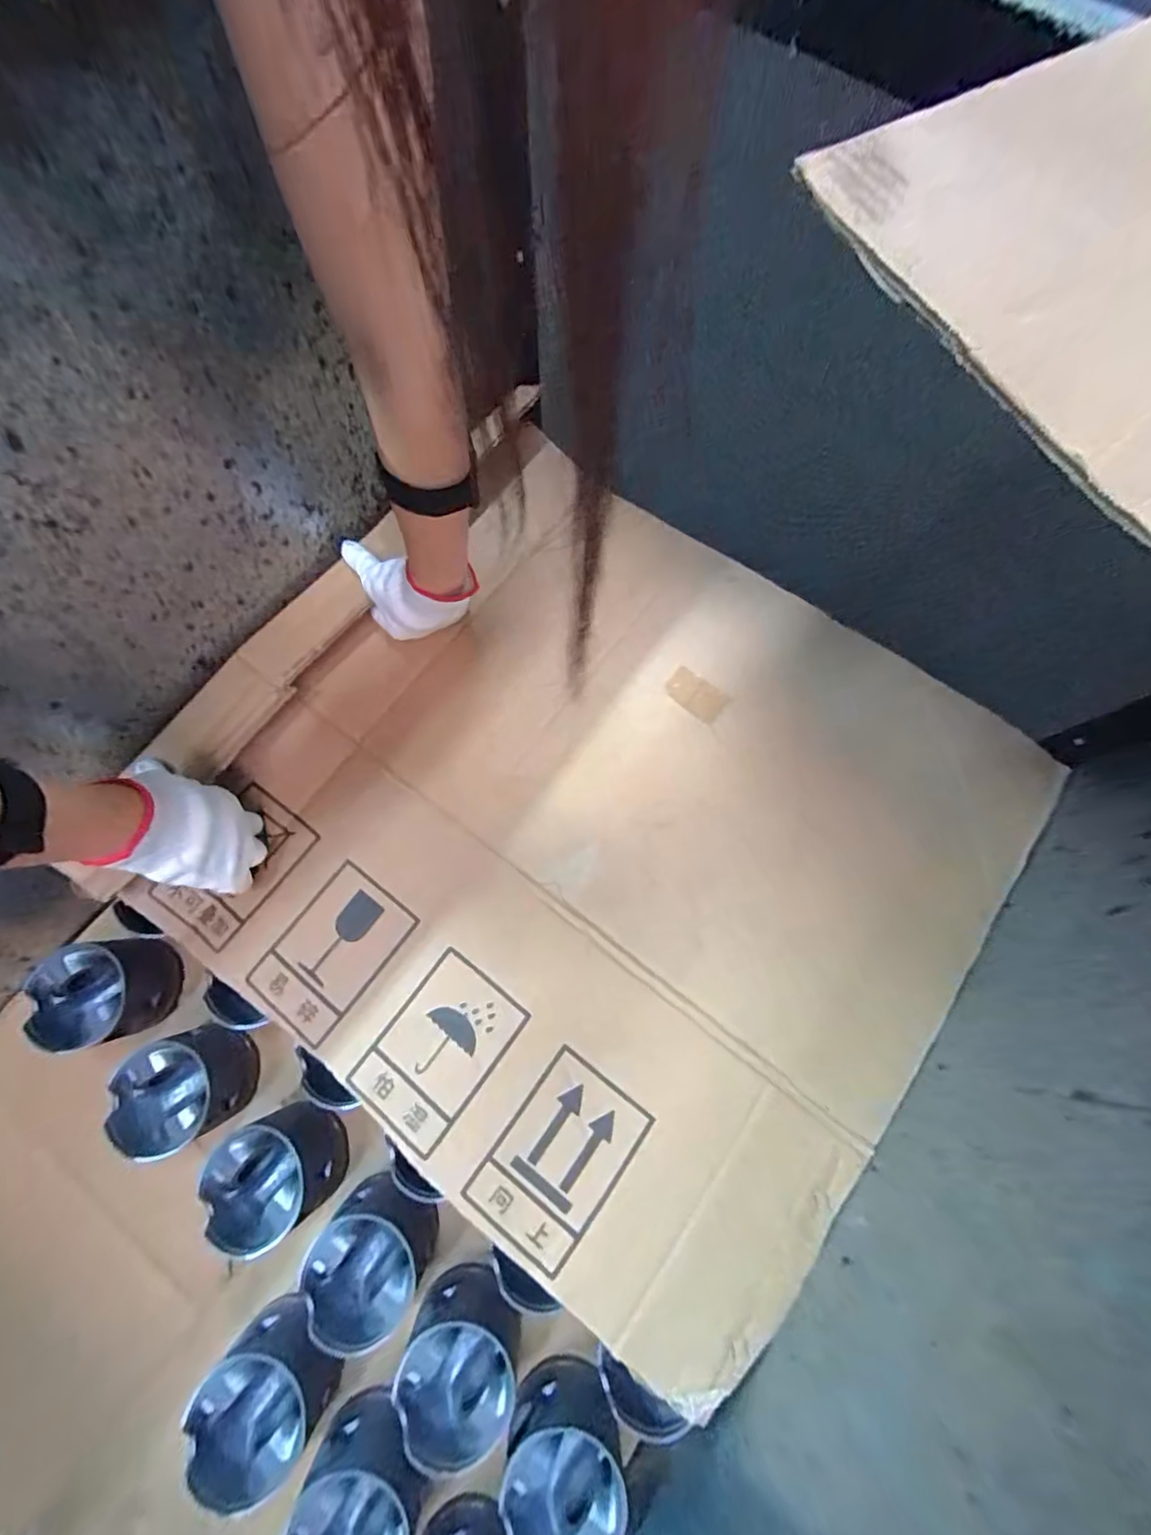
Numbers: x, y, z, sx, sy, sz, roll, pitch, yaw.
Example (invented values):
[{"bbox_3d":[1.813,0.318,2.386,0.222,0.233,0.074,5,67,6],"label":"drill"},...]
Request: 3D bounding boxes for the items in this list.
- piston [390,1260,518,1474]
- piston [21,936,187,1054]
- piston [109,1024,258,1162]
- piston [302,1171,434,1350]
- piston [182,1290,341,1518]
[{"bbox_3d":[-0.089,0.469,0.440,0.085,0.066,0.089,0,73,-1],"label":"piston"},{"bbox_3d":[-0.432,0.210,0.517,0.093,0.075,0.088,-7,73,-3],"label":"piston"},{"bbox_3d":[-0.348,0.283,0.494,0.097,0.061,0.091,-21,74,-7],"label":"piston"},{"bbox_3d":[-0.167,0.405,0.463,0.084,0.084,0.084,0,73,-1],"label":"piston"},{"bbox_3d":[-0.238,0.487,0.435,0.085,0.081,0.085,0,73,-1],"label":"piston"}]

